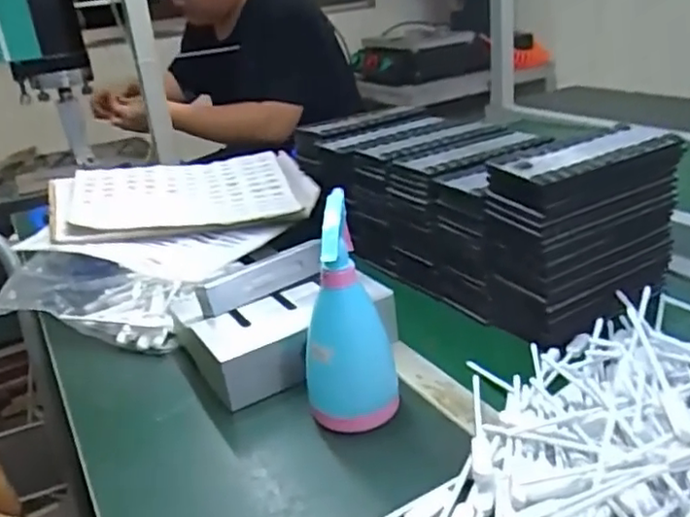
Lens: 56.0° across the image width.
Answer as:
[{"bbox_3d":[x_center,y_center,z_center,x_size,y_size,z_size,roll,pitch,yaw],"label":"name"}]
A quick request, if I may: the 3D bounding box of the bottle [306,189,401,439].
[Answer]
[{"bbox_3d":[0.000,0.055,0.578,0.078,0.199,0.077,-6,23,2],"label":"bottle"}]

